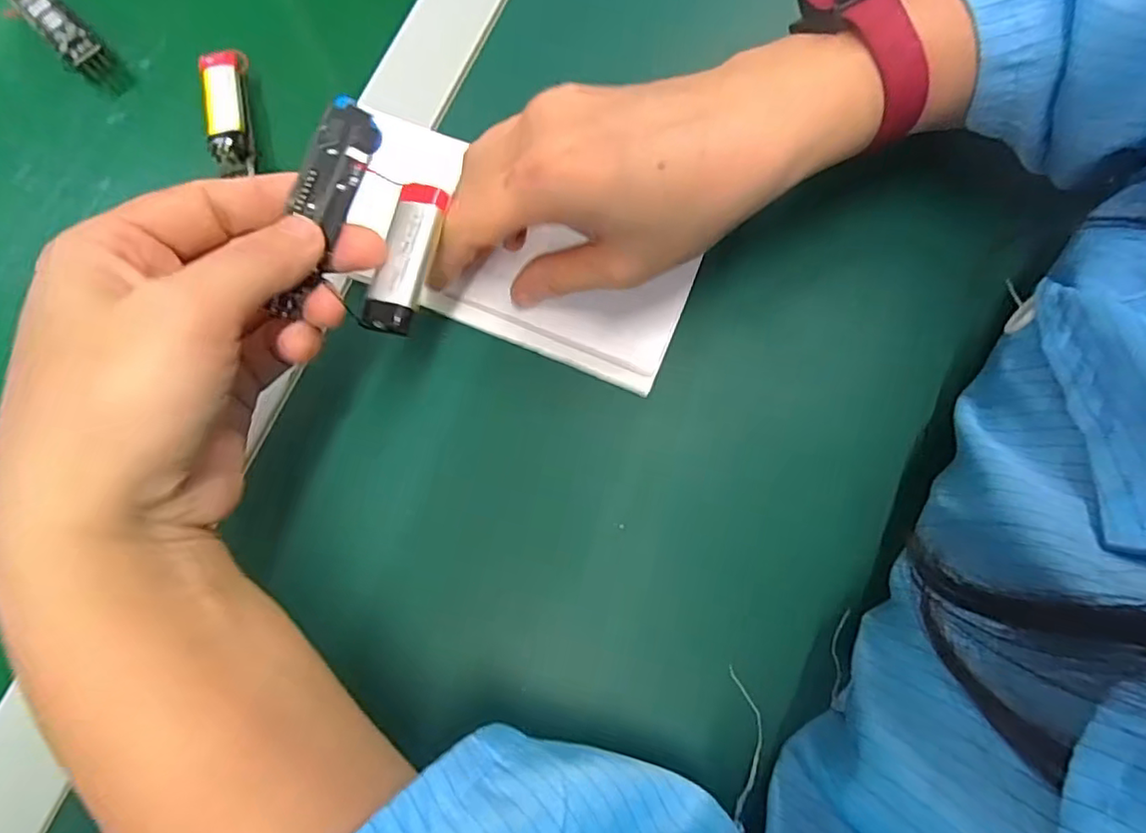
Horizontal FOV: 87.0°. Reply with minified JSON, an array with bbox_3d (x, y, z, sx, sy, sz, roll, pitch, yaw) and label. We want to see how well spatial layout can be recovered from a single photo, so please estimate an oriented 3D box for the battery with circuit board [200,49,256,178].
[{"bbox_3d":[-0.163,-0.144,0.285,0.018,0.013,0.063,-12,77,-2],"label":"battery with circuit board"}]

